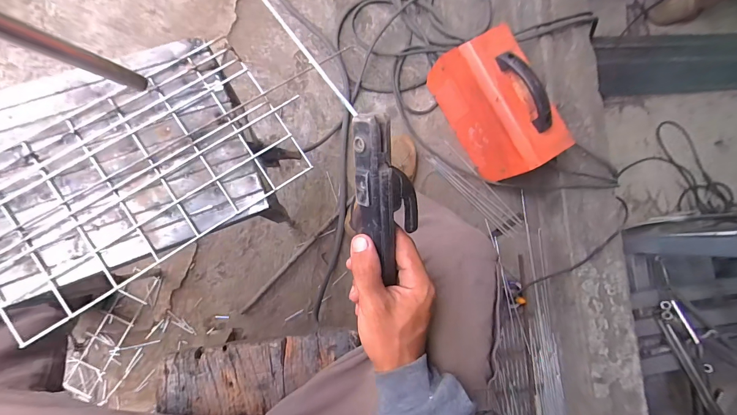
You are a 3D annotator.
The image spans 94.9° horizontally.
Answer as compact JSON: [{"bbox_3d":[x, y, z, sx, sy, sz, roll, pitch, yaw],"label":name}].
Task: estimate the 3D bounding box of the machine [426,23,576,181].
[{"bbox_3d":[0.302,-0.241,0.818,0.126,0.242,0.331,-32,89,-9],"label":"machine"}]

